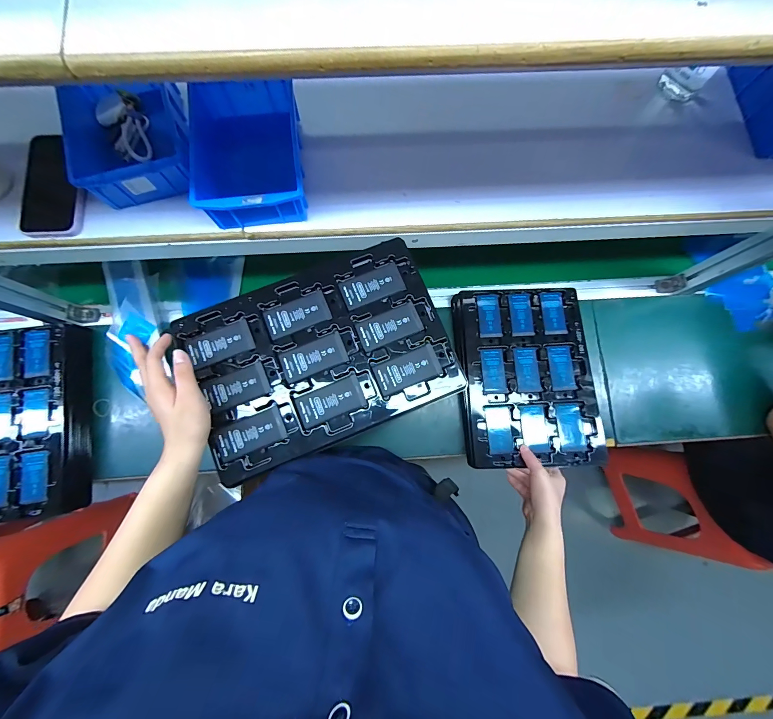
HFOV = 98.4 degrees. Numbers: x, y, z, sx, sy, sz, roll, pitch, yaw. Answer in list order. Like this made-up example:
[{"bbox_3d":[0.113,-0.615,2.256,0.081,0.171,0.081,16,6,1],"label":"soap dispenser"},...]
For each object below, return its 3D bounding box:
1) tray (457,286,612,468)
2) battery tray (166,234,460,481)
[{"bbox_3d":[0.258,0.025,0.617,0.233,0.041,0.327,-1,79,-2],"label":"tray"},{"bbox_3d":[-0.084,-0.006,0.440,0.326,0.016,0.229,-22,81,-5],"label":"battery tray"}]

